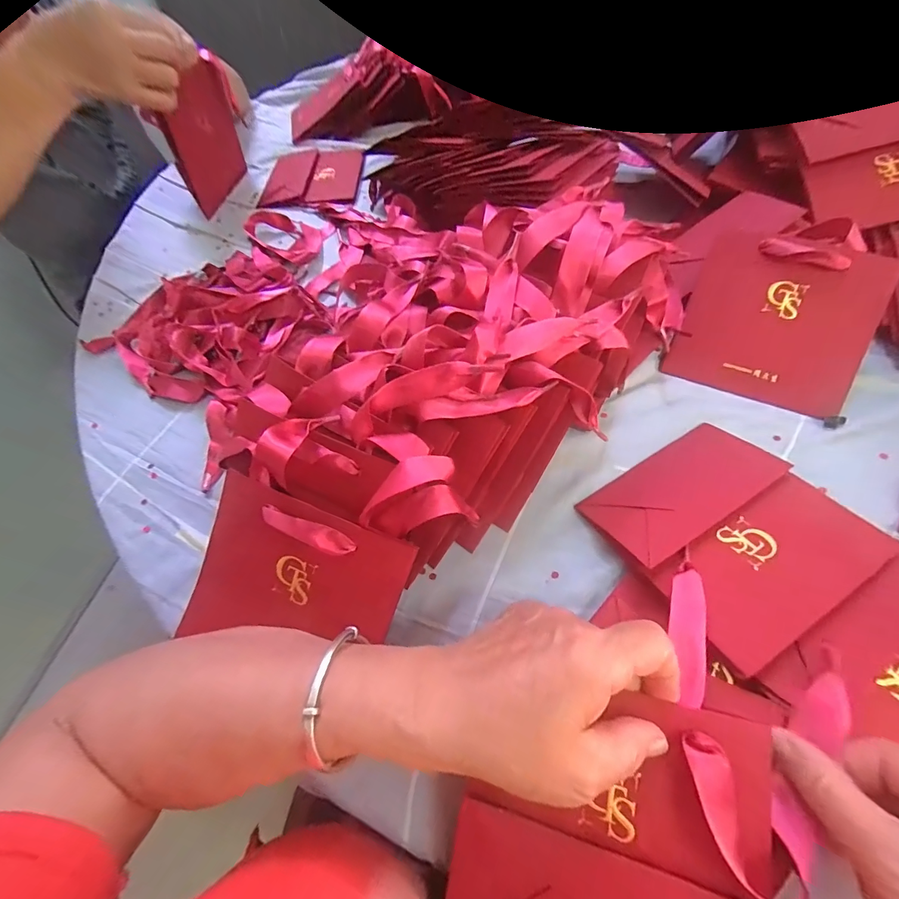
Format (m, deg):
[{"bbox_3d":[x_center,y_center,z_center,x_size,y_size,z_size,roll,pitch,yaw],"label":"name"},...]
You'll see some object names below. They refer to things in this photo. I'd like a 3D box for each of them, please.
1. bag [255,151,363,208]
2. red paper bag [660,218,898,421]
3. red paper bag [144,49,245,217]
[{"bbox_3d":[-0.201,-0.400,0.583,0.141,0.012,0.135,-3,60,3],"label":"bag"},{"bbox_3d":[0.284,-0.119,0.339,0.137,0.006,0.158,23,93,16],"label":"red paper bag"},{"bbox_3d":[-0.315,-0.405,0.526,0.008,0.123,0.162,14,62,-5],"label":"red paper bag"}]

